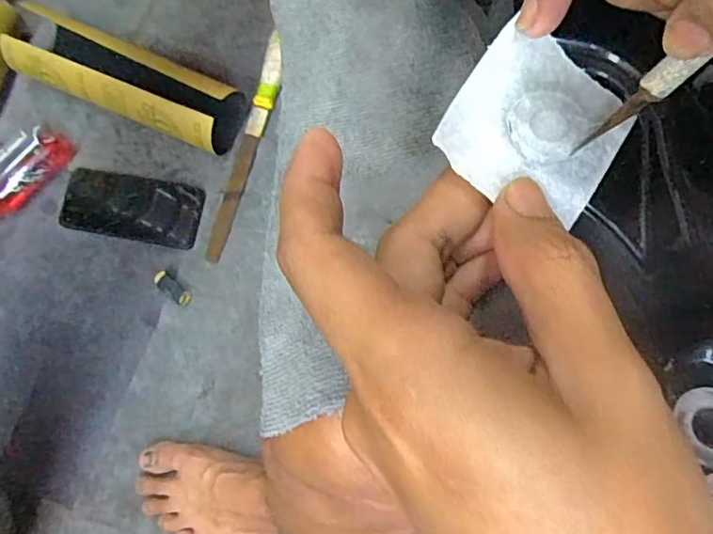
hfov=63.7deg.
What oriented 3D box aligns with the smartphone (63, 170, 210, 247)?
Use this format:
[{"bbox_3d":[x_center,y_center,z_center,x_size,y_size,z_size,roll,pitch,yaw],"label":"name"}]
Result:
[{"bbox_3d":[-0.273,-0.073,0.701,0.167,0.005,0.083,9,78,2],"label":"smartphone"}]

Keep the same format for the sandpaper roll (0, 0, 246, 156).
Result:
[{"bbox_3d":[-0.278,-0.228,0.693,0.287,0.083,0.089,23,79,6],"label":"sandpaper roll"}]

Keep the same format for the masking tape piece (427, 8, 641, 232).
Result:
[{"bbox_3d":[0.053,-0.042,0.168,0.047,0.005,0.047,33,80,6],"label":"masking tape piece"}]

